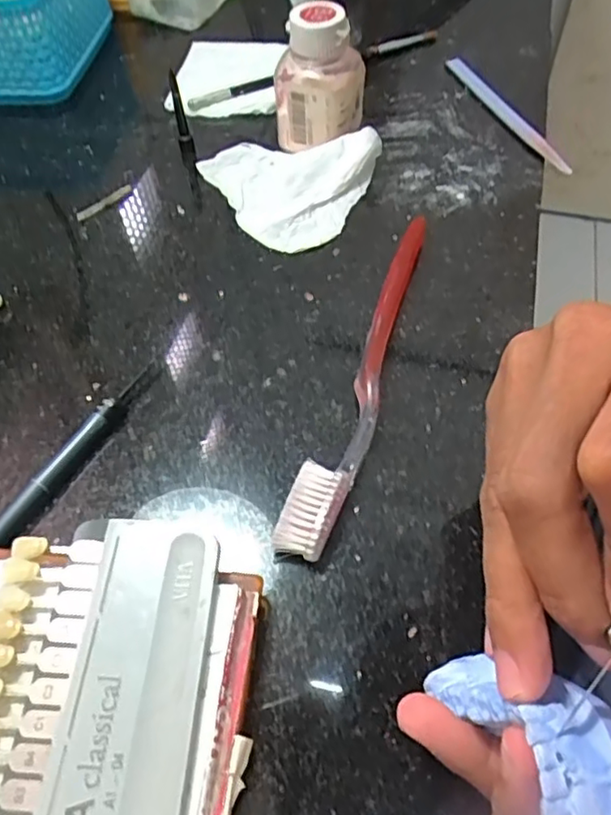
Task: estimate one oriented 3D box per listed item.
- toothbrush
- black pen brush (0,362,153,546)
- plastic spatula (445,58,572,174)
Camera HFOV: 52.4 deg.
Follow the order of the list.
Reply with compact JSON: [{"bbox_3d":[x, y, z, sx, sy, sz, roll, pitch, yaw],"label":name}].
[{"bbox_3d":[0.029,-0.018,0.268,0.019,0.013,0.182,17,57,13],"label":"toothbrush"},{"bbox_3d":[-0.107,0.037,0.234,0.011,0.009,0.147,26,59,18],"label":"black pen brush"},{"bbox_3d":[0.126,-0.185,0.386,0.013,0.005,0.132,-19,56,-12],"label":"plastic spatula"}]

